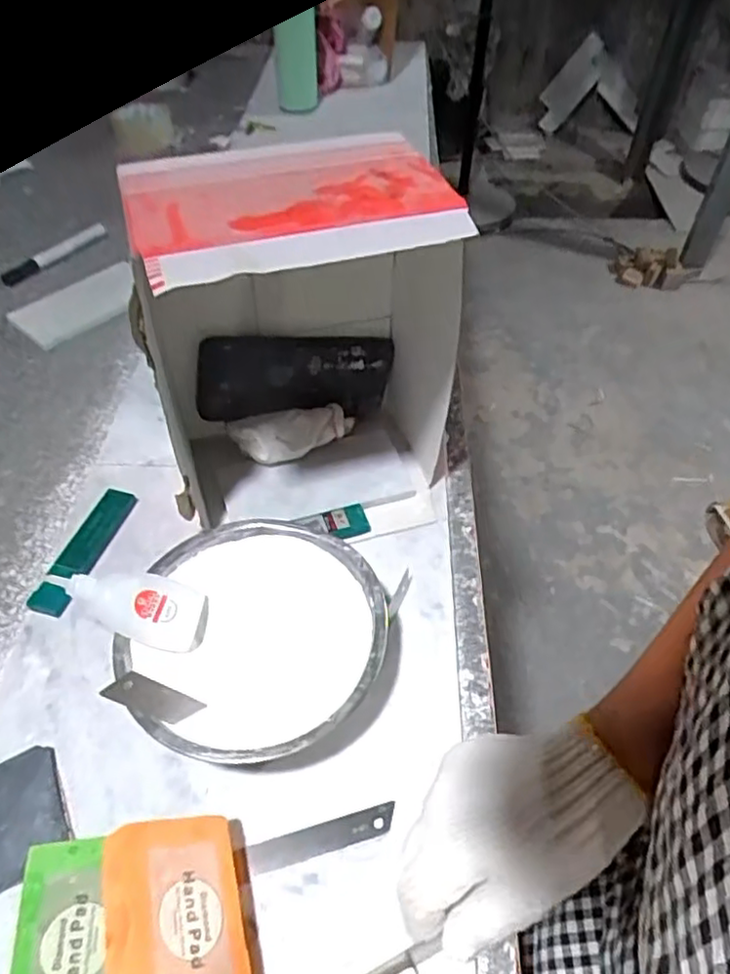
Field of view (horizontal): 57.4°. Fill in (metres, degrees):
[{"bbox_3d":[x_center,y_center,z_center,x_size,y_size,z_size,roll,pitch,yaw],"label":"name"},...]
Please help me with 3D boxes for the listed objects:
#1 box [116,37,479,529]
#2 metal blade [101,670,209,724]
[{"bbox_3d":[-0.042,-0.086,0.475,0.197,0.249,0.152,-11,49,-8],"label":"box"},{"bbox_3d":[-0.116,0.119,0.371,0.005,0.068,0.017,3,60,35],"label":"metal blade"}]

